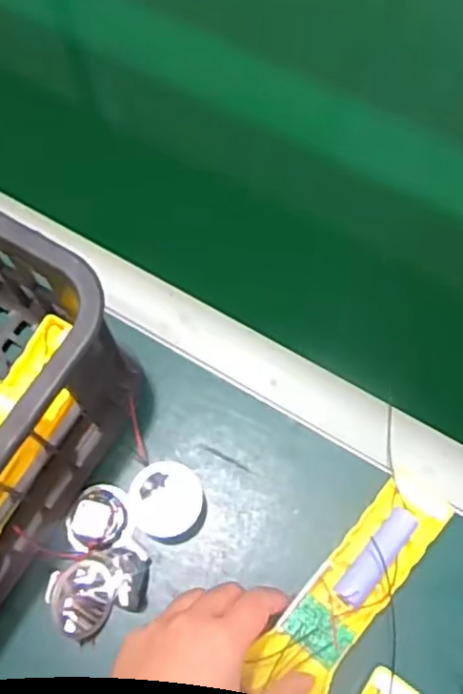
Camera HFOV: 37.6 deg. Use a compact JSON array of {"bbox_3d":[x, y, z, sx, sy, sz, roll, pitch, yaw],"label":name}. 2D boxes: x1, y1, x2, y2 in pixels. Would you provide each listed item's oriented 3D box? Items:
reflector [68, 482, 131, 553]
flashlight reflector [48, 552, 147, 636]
[{"bbox_3d":[-0.087,0.111,0.440,0.038,0.021,0.045,14,69,8],"label":"reflector"},{"bbox_3d":[-0.080,0.151,0.423,0.060,0.024,0.041,-24,69,-7],"label":"flashlight reflector"}]

